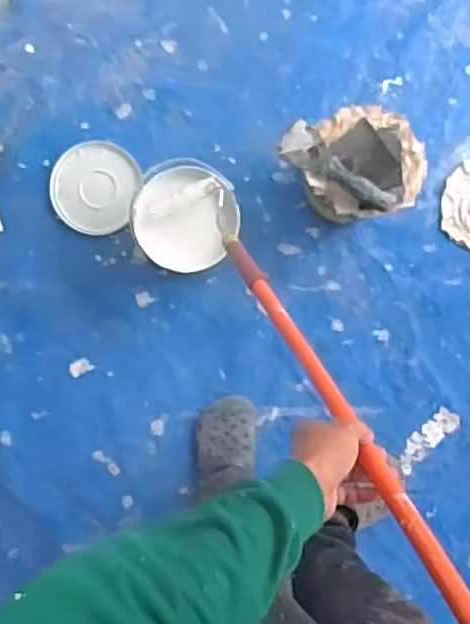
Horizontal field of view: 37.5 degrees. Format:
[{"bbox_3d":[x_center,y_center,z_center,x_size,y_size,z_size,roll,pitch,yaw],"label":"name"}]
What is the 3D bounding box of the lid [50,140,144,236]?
[{"bbox_3d":[-0.266,-0.237,1.310,0.162,0.011,0.167,0,91,1],"label":"lid"}]

